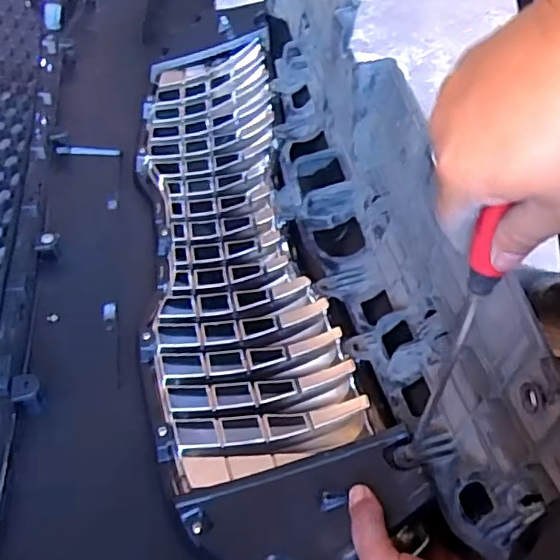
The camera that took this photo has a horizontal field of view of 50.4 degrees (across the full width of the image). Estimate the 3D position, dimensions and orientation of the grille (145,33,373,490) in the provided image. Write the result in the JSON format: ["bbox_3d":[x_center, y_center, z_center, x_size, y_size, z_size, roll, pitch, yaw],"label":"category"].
[{"bbox_3d":[-0.067,-0.079,0.713,0.179,0.071,0.662,-4,48,-10],"label":"grille"}]

